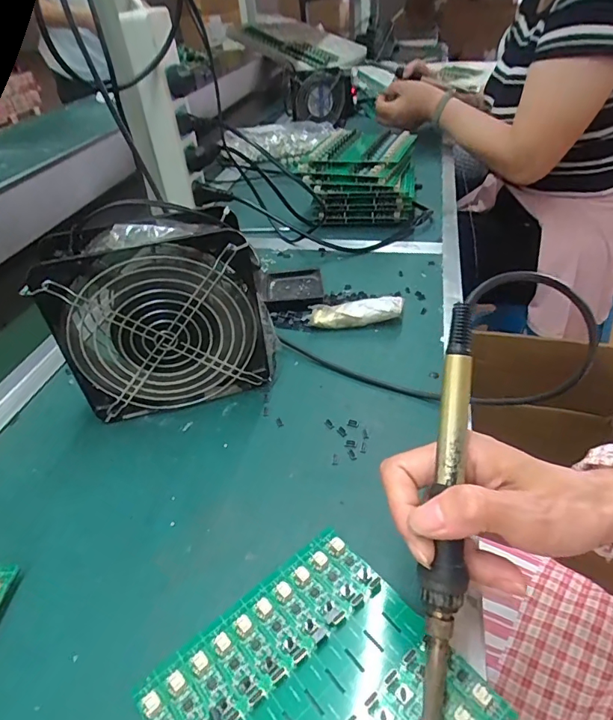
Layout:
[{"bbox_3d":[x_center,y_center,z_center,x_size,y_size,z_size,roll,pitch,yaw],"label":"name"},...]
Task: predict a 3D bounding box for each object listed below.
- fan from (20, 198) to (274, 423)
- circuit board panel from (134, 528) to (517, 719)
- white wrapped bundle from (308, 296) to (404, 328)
[{"bbox_3d":[-0.112,-0.035,0.380,0.158,0.156,0.059,-14,41,-10],"label":"fan"},{"bbox_3d":[0.004,0.170,0.234,0.138,0.008,0.132,-30,46,-27],"label":"circuit board panel"},{"bbox_3d":[0.051,-0.048,0.479,0.093,0.024,0.027,-2,40,4],"label":"white wrapped bundle"}]

